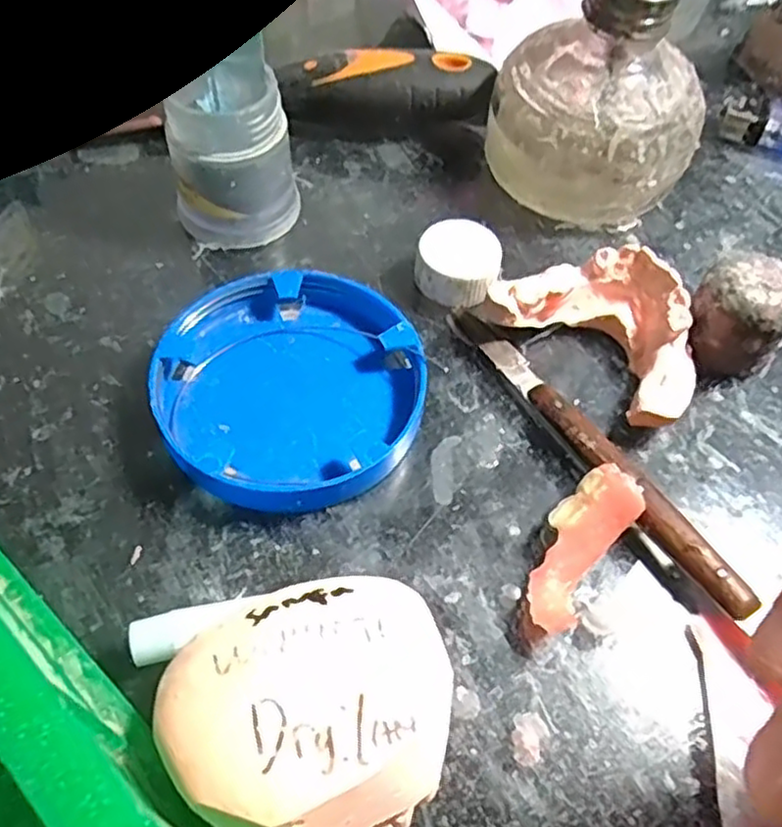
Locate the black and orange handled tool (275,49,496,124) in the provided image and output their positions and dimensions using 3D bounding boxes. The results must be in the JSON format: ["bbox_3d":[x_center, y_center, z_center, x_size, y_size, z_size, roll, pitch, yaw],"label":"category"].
[{"bbox_3d":[-0.003,-0.128,0.288,0.088,0.029,0.024,2,56,-1],"label":"black and orange handled tool"}]

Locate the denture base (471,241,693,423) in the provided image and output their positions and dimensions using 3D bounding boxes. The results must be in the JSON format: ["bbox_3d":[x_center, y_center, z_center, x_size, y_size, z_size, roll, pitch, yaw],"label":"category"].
[{"bbox_3d":[0.068,-0.028,0.225,0.066,0.026,0.046,35,62,20],"label":"denture base"}]

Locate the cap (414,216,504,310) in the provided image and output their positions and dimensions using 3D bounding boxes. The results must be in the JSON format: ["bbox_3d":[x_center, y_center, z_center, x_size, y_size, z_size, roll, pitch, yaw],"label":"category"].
[{"bbox_3d":[0.024,-0.052,0.245,0.026,0.017,0.026,1,56,-1],"label":"cap"}]

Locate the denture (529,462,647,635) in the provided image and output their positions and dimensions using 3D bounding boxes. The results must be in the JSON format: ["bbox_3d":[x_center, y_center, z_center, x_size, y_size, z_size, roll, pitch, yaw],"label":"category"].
[{"bbox_3d":[0.049,0.036,0.189,0.018,0.016,0.047,32,61,18],"label":"denture"}]

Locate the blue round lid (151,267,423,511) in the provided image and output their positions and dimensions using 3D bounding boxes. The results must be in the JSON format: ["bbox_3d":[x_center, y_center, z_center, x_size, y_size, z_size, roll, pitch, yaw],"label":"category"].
[{"bbox_3d":[-0.030,-0.009,0.215,0.078,0.015,0.078,1,56,-1],"label":"blue round lid"}]

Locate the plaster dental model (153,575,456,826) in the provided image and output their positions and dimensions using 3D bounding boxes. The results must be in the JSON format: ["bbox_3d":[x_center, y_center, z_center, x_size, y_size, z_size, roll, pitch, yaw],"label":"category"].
[{"bbox_3d":[-0.016,0.067,0.157,0.061,0.031,0.052,-17,59,-13],"label":"plaster dental model"}]

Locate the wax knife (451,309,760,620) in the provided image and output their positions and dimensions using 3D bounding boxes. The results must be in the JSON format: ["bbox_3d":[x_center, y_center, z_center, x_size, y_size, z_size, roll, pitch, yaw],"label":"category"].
[{"bbox_3d":[0.058,0.008,0.210,0.012,0.012,0.123,-25,61,-17],"label":"wax knife"}]

